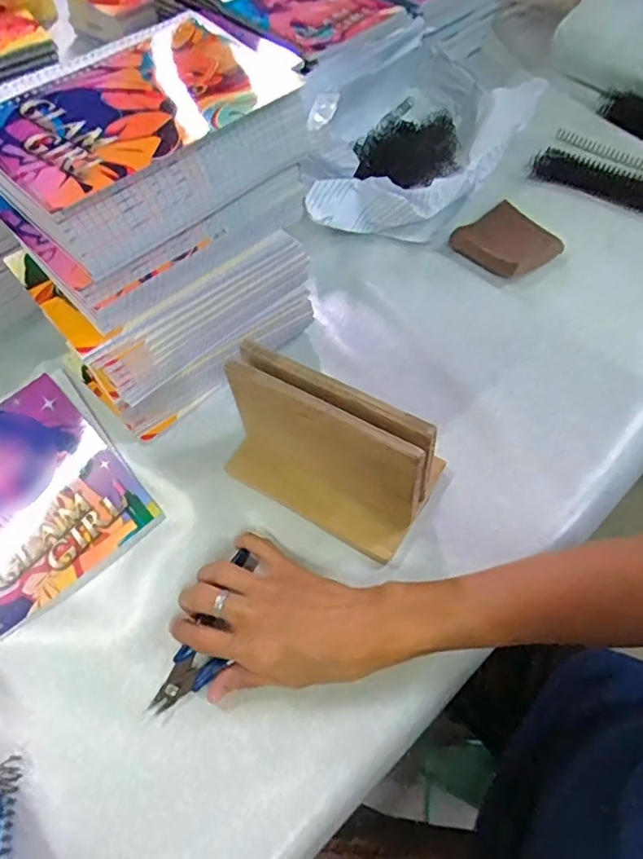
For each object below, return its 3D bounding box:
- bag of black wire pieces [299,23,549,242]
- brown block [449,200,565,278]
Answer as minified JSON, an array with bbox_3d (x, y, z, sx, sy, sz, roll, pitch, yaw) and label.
[{"bbox_3d":[0.094,-0.327,0.637,0.197,0.107,0.305,30,64,23],"label":"bag of black wire pieces"},{"bbox_3d":[0.195,-0.198,0.598,0.084,0.023,0.086,-33,59,-16],"label":"brown block"}]

